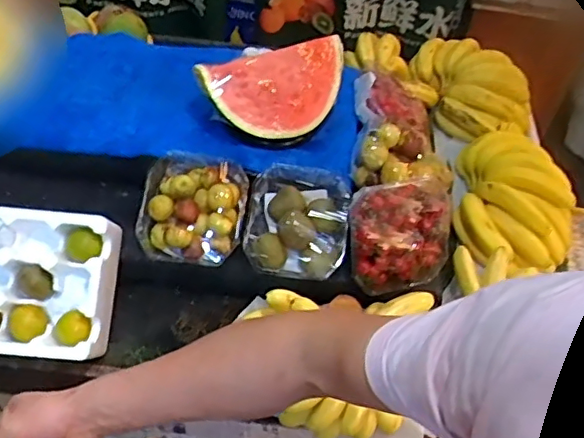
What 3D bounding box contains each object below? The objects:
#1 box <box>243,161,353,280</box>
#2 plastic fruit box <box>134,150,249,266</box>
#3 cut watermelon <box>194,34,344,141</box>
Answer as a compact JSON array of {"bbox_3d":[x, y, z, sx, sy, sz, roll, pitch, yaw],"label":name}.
[{"bbox_3d":[0.006,0.003,0.838,0.142,0.071,0.143,9,50,3],"label":"box"},{"bbox_3d":[-0.141,-0.017,0.844,0.146,0.077,0.136,8,50,2],"label":"plastic fruit box"},{"bbox_3d":[-0.010,-0.181,0.861,0.236,0.115,0.086,-21,55,-21],"label":"cut watermelon"}]

